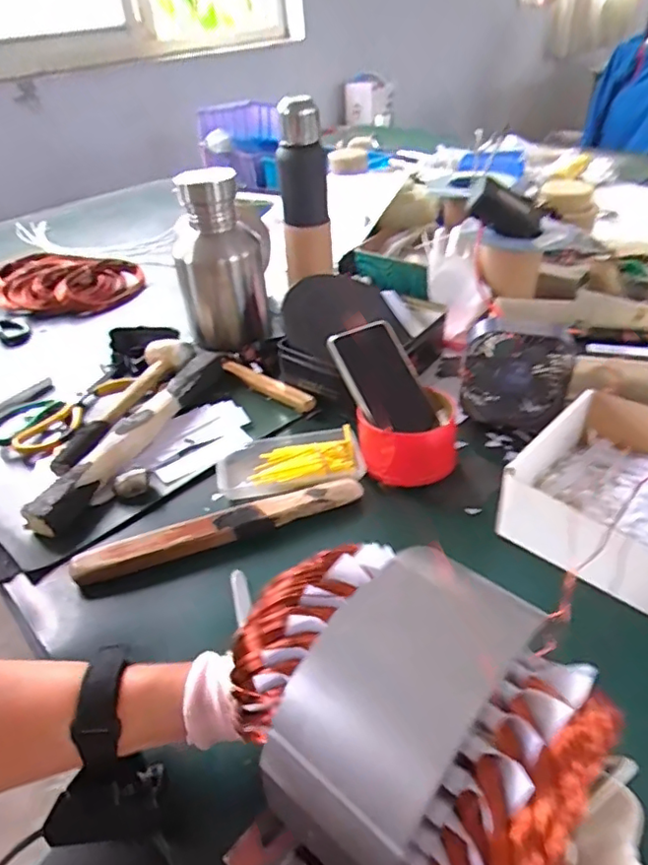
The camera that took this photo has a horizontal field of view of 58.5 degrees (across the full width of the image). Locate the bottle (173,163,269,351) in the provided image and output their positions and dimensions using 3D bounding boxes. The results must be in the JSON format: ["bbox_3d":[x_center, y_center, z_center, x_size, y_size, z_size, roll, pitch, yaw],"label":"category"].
[{"bbox_3d":[-0.142,-0.232,0.795,0.112,0.224,0.094,-7,38,-3],"label":"bottle"}]

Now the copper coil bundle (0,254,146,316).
[{"bbox_3d":[-0.513,-0.276,1.068,0.339,0.038,0.160,5,39,12],"label":"copper coil bundle"}]

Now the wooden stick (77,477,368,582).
[{"bbox_3d":[-0.096,0.087,0.557,0.275,0.019,0.034,-17,40,-15],"label":"wooden stick"}]

